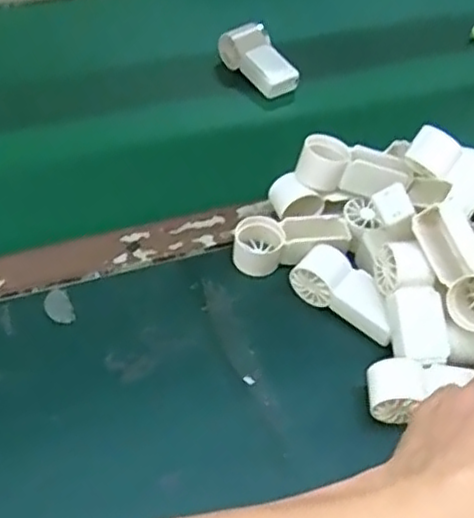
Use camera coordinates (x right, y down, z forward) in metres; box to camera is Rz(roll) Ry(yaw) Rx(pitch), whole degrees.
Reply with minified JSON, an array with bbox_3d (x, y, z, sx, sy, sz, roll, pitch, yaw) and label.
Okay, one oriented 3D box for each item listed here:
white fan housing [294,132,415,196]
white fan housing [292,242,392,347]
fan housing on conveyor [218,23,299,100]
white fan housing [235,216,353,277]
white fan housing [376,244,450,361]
[{"bbox_3d":[0.097,-0.078,0.585,0.091,0.029,0.036,5,50,0],"label":"white fan housing"},{"bbox_3d":[0.086,0.027,0.548,0.086,0.032,0.039,29,53,19],"label":"white fan housing"},{"bbox_3d":[0.024,-0.214,0.750,0.050,0.030,0.092,-24,55,-23],"label":"fan housing on conveyor"},{"bbox_3d":[0.043,-0.016,0.576,0.093,0.031,0.039,-12,50,9],"label":"white fan housing"},{"bbox_3d":[0.124,0.033,0.513,0.036,0.035,0.087,-12,82,-14],"label":"white fan housing"}]

